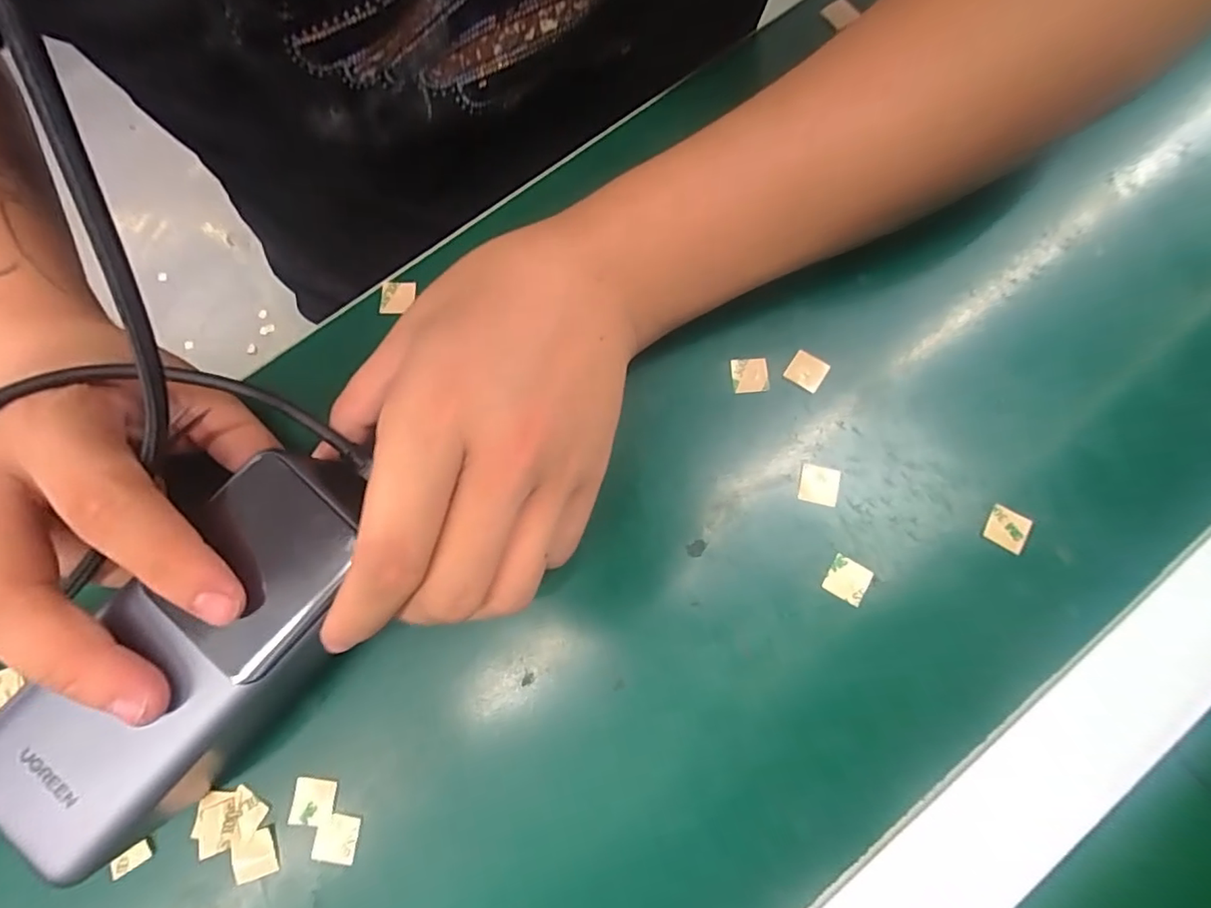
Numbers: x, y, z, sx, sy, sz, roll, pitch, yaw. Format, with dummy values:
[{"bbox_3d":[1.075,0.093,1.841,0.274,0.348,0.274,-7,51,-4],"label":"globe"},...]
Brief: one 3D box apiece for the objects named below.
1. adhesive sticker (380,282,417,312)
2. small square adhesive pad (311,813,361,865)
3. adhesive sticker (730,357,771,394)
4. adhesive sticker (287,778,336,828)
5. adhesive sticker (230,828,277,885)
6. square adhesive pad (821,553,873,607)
[{"bbox_3d":[-0.095,-0.072,0.245,0.016,0.004,0.015,-5,76,-1],"label":"adhesive sticker"},{"bbox_3d":[-0.097,0.138,0.193,0.015,0.004,0.015,5,76,2],"label":"small square adhesive pad"},{"bbox_3d":[0.061,-0.034,0.229,0.015,0.004,0.015,-6,83,14],"label":"adhesive sticker"},{"bbox_3d":[-0.106,0.126,0.194,0.015,0.004,0.015,4,76,1],"label":"adhesive sticker"},{"bbox_3d":[-0.126,0.144,0.191,0.014,0.004,0.015,-22,77,-5],"label":"adhesive sticker"},{"bbox_3d":[0.093,0.048,0.206,0.014,0.004,0.015,29,79,20],"label":"square adhesive pad"}]

